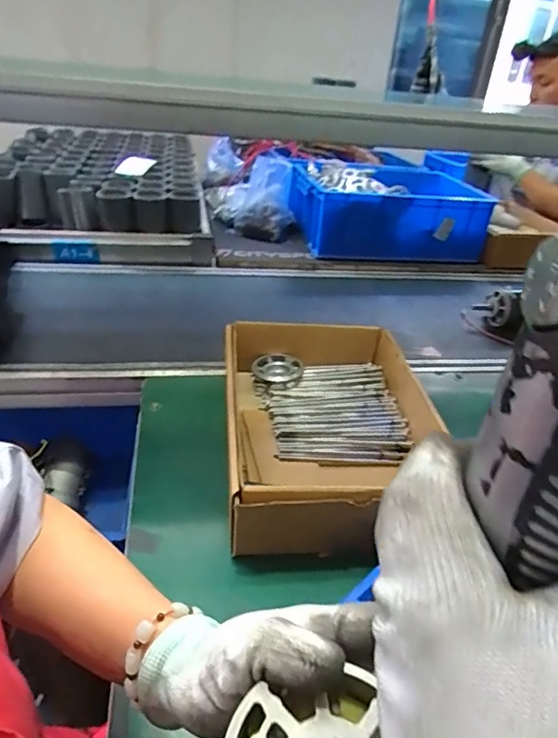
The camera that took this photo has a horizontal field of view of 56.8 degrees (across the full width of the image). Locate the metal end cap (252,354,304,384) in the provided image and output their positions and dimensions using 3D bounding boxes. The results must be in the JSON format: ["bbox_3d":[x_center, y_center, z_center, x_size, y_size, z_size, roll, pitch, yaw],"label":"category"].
[{"bbox_3d":[-0.001,-0.001,0.814,0.078,0.017,0.060,7,31,2],"label":"metal end cap"}]

